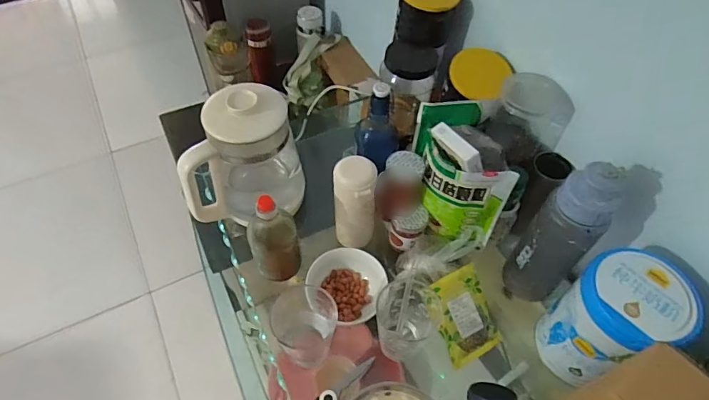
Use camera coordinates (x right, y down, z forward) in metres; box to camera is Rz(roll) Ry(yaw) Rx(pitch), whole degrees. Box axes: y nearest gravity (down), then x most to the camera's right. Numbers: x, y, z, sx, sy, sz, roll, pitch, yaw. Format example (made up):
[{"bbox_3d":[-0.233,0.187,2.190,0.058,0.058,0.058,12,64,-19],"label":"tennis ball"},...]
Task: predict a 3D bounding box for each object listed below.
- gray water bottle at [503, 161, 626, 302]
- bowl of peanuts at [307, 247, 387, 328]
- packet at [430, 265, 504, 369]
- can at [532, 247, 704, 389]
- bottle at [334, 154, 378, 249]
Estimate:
[{"bbox_3d":[0.290,0.051,0.636,0.075,0.274,0.097,-36,63,-24],"label":"gray water bottle"},{"bbox_3d":[-0.010,0.135,0.699,0.108,0.047,0.116,-36,62,-24],"label":"bowl of peanuts"},{"bbox_3d":[0.166,0.174,0.671,0.088,0.010,0.131,-24,96,-17],"label":"packet"},{"bbox_3d":[0.343,0.162,0.601,0.119,0.178,0.114,2,54,-2],"label":"can"},{"bbox_3d":[0.002,0.005,0.716,0.071,0.168,0.064,4,54,-1],"label":"bottle"}]

